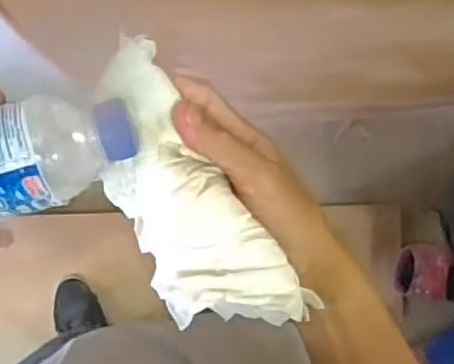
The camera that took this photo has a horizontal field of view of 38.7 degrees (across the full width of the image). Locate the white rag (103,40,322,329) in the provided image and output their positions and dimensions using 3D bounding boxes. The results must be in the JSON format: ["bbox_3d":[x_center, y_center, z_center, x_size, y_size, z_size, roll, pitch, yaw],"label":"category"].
[{"bbox_3d":[-0.026,0.010,0.353,0.063,0.036,0.165,-29,83,-4],"label":"white rag"}]

